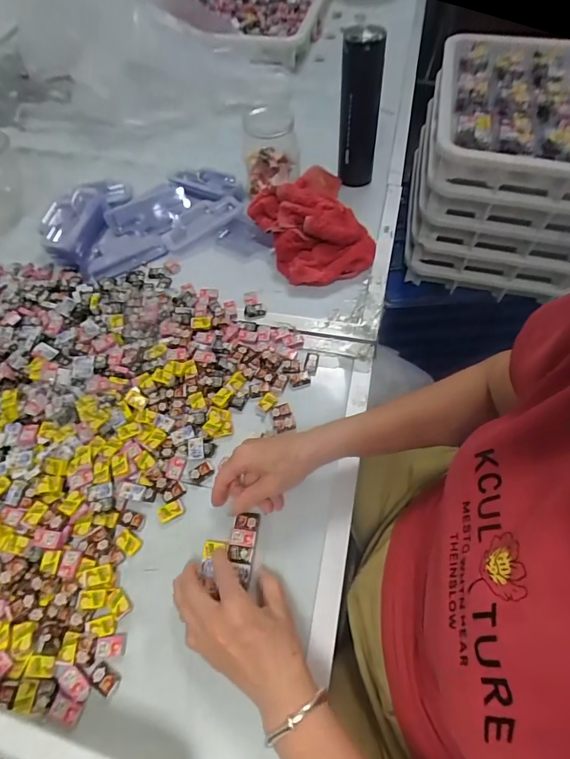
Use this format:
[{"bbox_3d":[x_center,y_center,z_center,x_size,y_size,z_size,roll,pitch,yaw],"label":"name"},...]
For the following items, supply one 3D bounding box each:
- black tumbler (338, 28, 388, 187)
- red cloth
[{"bbox_3d":[0.122,-0.437,0.709,0.064,0.207,0.066,4,57,5],"label":"black tumbler"},{"bbox_3d":[0.042,-0.261,0.685,0.175,0.073,0.247,-15,57,-8],"label":"red cloth"}]

